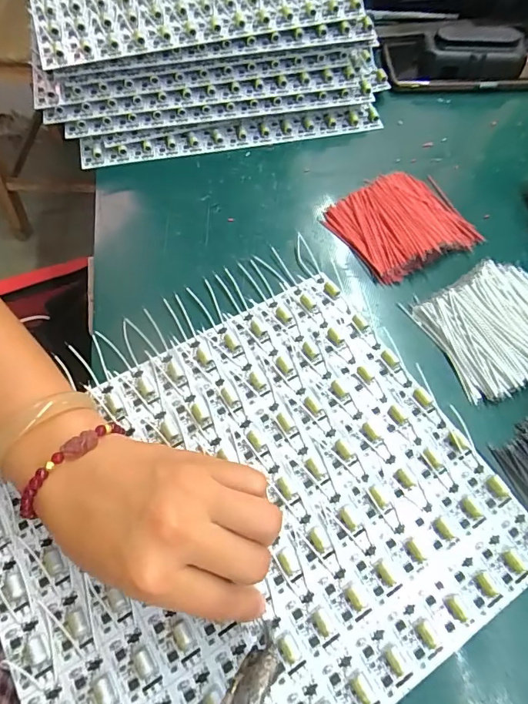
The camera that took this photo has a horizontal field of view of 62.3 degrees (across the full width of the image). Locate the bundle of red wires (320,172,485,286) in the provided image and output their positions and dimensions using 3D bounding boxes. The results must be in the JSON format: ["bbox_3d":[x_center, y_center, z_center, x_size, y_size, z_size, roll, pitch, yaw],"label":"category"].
[{"bbox_3d":[0.116,-0.110,0.363,0.105,0.020,0.086,-24,67,-12],"label":"bundle of red wires"}]

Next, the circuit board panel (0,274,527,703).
[{"bbox_3d":[-0.009,0.098,0.264,0.284,0.010,0.244,-29,68,-14],"label":"circuit board panel"}]

